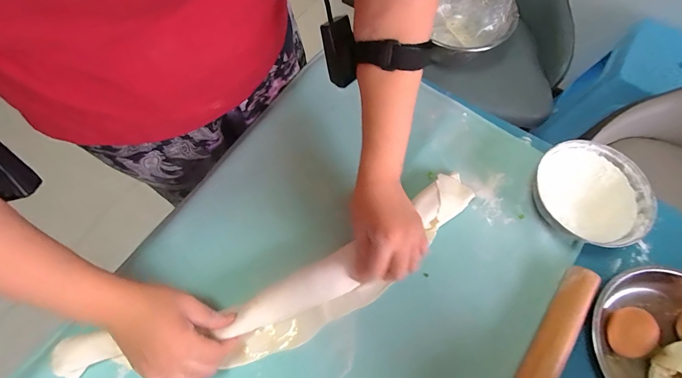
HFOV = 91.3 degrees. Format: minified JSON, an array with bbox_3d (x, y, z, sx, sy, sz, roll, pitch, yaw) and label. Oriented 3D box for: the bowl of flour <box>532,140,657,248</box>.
[{"bbox_3d":[0.323,0.010,0.438,0.132,0.046,0.131,0,68,1],"label":"bowl of flour"}]

